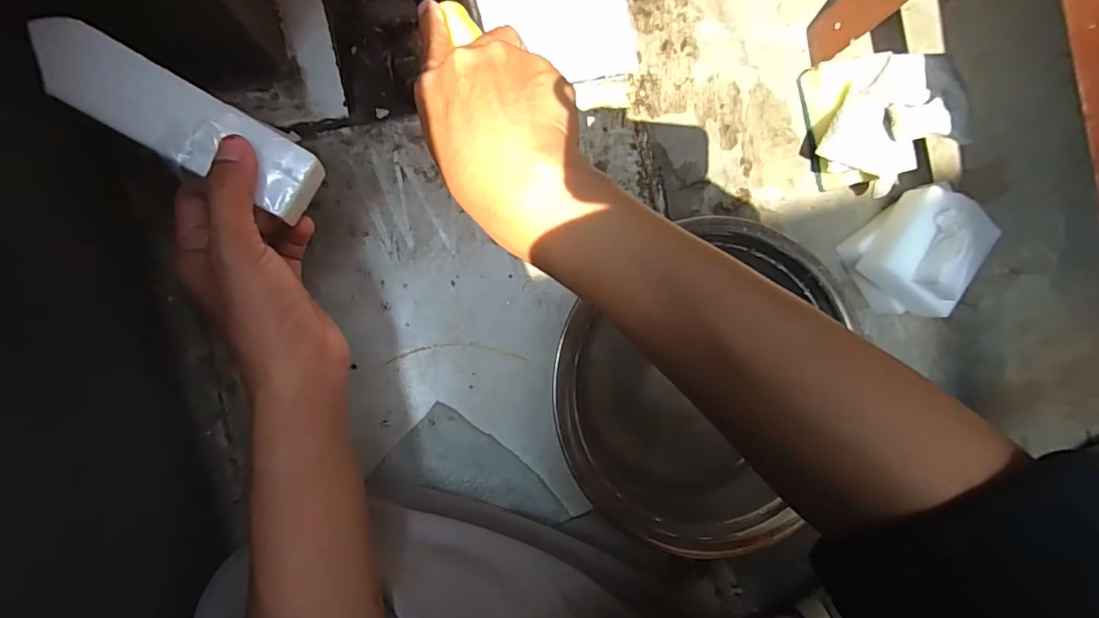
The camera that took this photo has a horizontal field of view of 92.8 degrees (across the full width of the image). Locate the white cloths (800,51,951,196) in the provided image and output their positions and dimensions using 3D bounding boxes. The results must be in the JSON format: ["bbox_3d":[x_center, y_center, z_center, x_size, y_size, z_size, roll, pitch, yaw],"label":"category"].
[{"bbox_3d":[0.258,-0.146,0.422,0.088,0.067,0.097,6,90,-10],"label":"white cloths"}]

